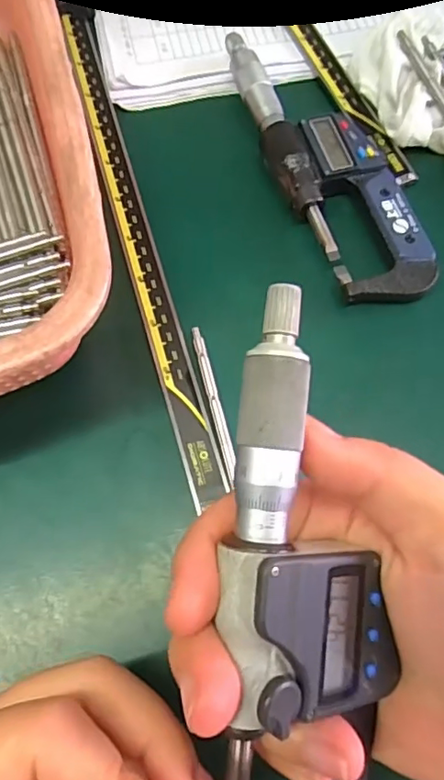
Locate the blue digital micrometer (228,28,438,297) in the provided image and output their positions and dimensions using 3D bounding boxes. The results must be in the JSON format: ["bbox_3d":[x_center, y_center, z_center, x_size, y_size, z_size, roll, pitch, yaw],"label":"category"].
[{"bbox_3d":[0.056,-0.119,0.298,0.059,0.021,0.168,-16,71,-7],"label":"blue digital micrometer"}]

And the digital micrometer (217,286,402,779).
[{"bbox_3d":[0.021,0.053,0.149,0.046,0.031,0.156,-4,90,-3],"label":"digital micrometer"}]

